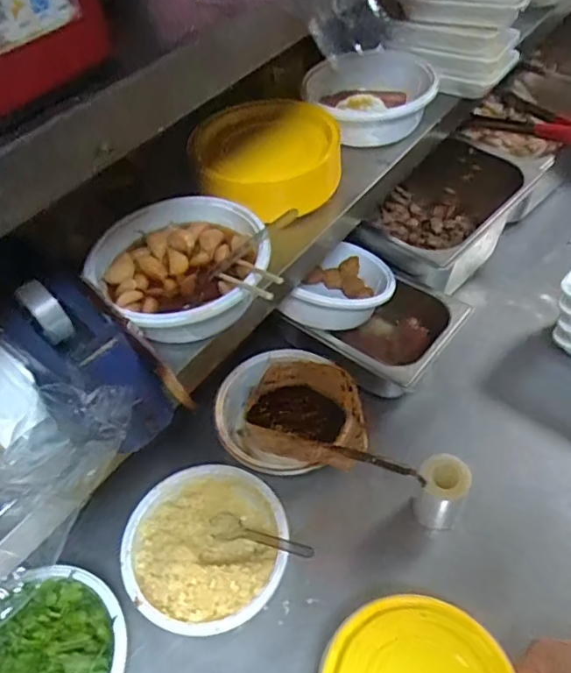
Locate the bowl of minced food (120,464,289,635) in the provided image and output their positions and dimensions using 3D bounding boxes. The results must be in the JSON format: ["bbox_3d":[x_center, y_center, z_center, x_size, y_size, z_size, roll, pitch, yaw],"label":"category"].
[{"bbox_3d":[-0.082,0.229,0.611,0.166,0.068,0.162,-3,50,3],"label":"bowl of minced food"}]

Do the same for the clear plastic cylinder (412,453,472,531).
[{"bbox_3d":[0.172,0.170,0.629,0.052,0.095,0.058,16,53,17],"label":"clear plastic cylinder"}]

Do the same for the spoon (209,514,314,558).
[{"bbox_3d":[-0.030,0.211,0.607,0.145,0.019,0.029,-1,43,43],"label":"spoon"}]

